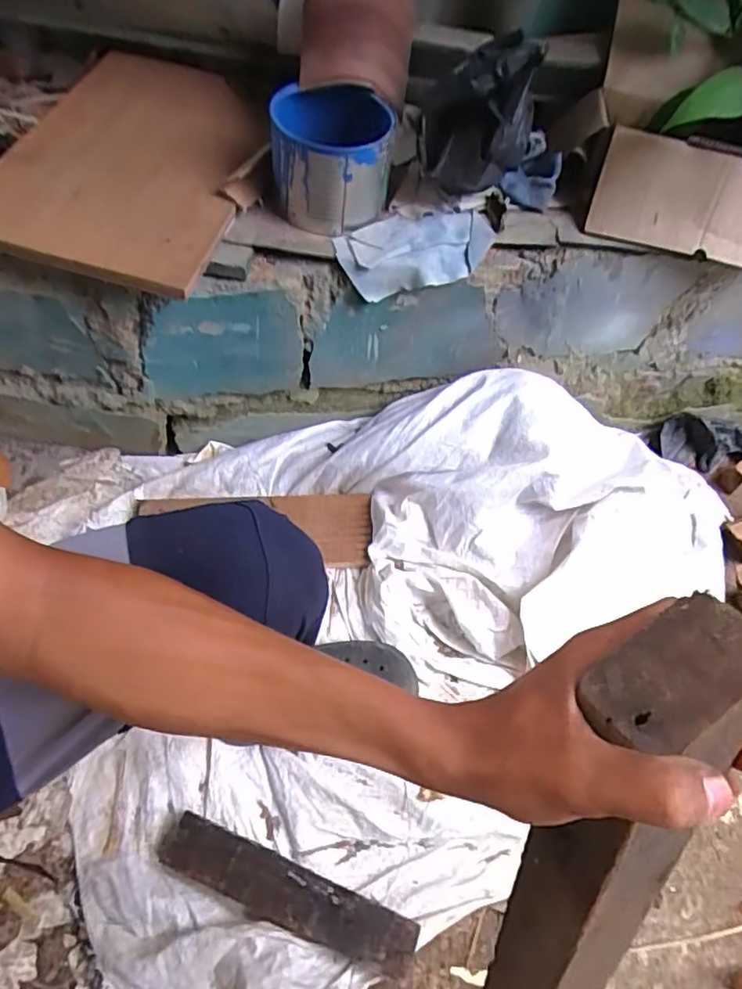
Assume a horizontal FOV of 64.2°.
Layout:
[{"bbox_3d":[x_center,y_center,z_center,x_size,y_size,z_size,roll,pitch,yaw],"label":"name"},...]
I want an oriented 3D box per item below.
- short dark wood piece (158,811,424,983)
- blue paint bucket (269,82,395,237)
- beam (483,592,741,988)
[{"bbox_3d":[-0.101,0.475,0.704,0.310,0.033,0.063,21,60,8],"label":"short dark wood piece"},{"bbox_3d":[-0.050,-0.431,0.766,0.145,0.125,0.146,2,59,-3],"label":"blue paint bucket"},{"bbox_3d":[0.097,0.313,0.363,0.063,0.594,0.053,4,29,-2],"label":"beam"}]

